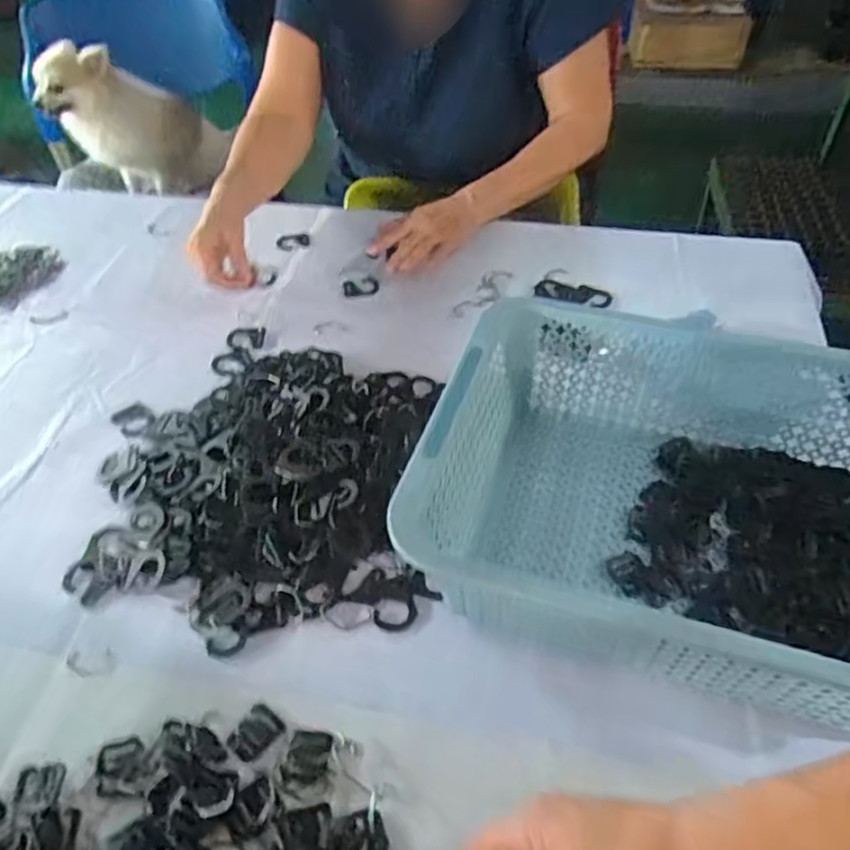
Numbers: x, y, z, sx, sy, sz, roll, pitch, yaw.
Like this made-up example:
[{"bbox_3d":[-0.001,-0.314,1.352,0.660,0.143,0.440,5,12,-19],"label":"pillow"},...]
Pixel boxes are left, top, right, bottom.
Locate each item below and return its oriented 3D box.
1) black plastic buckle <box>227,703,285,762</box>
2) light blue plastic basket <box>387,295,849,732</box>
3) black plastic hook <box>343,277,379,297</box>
[{"bbox_3d":[-0.116,0.211,0.460,0.027,0.004,0.034,29,54,27],"label":"black plastic buckle"},{"bbox_3d":[0.199,0.060,0.505,0.382,0.115,0.286,13,48,15],"label":"light blue plastic basket"},{"bbox_3d":[-0.076,-0.165,0.804,0.042,0.006,0.030,-9,45,-5],"label":"black plastic hook"}]

